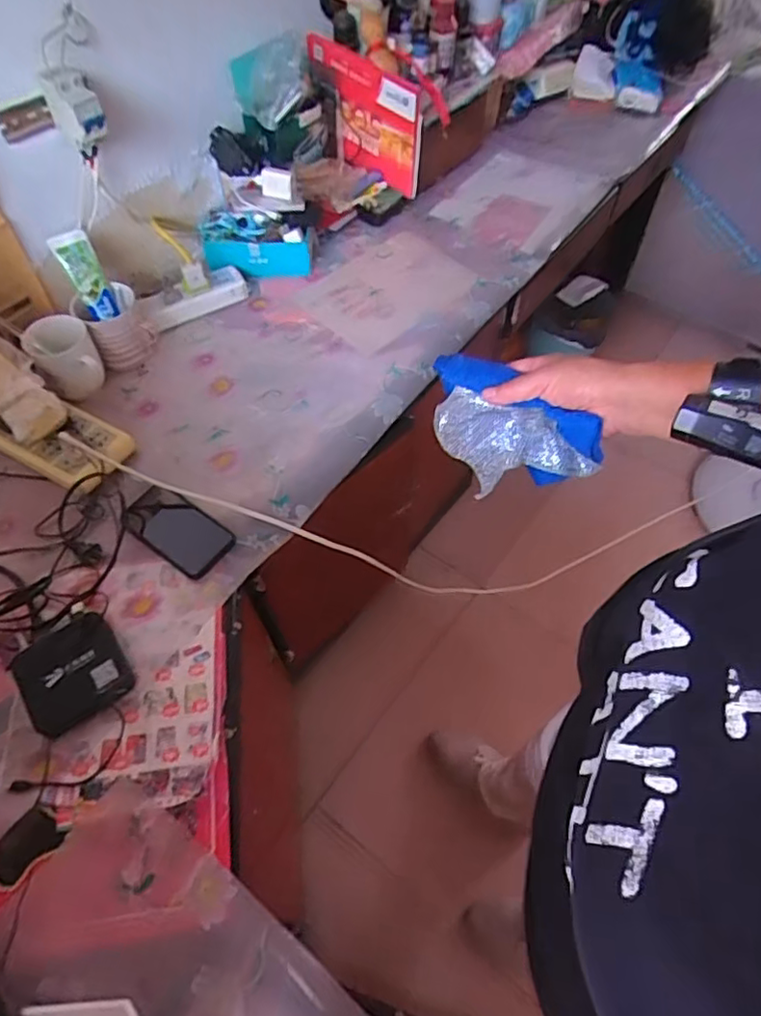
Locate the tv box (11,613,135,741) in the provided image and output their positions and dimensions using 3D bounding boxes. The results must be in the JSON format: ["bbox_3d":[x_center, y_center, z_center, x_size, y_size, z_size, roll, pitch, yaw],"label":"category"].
[{"bbox_3d":[-0.320,0.170,0.638,0.100,0.019,0.104,-36,63,-20],"label":"tv box"}]

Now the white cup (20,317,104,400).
[{"bbox_3d":[-0.415,-0.196,0.817,0.077,0.085,0.078,-1,56,1],"label":"white cup"}]

